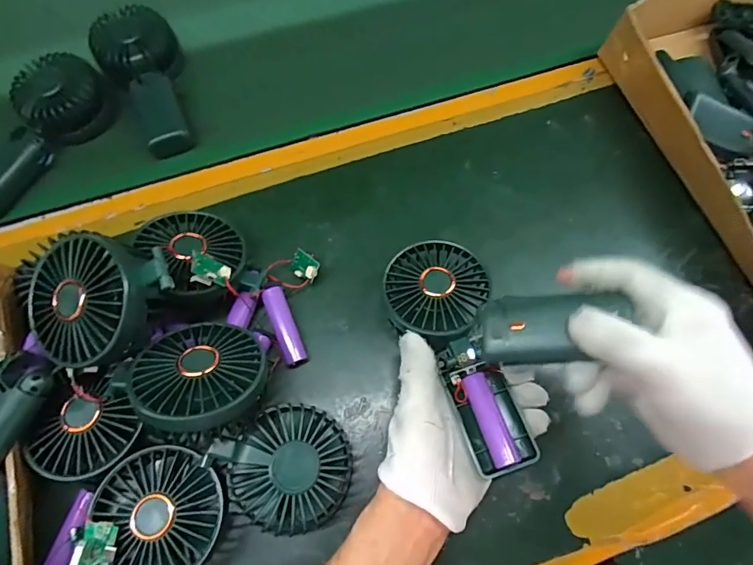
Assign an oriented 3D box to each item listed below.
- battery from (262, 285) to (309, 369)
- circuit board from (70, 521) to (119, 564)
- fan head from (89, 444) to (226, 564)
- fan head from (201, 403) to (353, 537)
[{"bbox_3d":[-0.077,0.037,0.370,0.019,0.015,0.070,-21,83,-9],"label":"battery"},{"bbox_3d":[-0.177,0.169,0.277,0.022,0.008,0.030,22,70,-16],"label":"circuit board"},{"bbox_3d":[-0.143,0.156,0.299,0.076,0.026,0.087,-26,69,-11],"label":"fan head"},{"bbox_3d":[-0.061,0.132,0.311,0.084,0.038,0.079,0,67,0],"label":"fan head"}]

